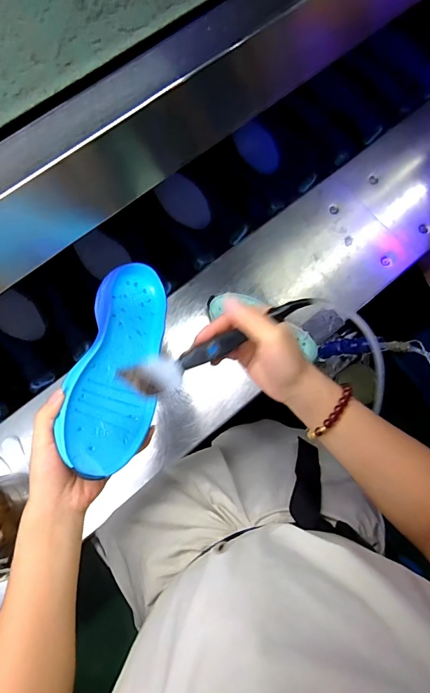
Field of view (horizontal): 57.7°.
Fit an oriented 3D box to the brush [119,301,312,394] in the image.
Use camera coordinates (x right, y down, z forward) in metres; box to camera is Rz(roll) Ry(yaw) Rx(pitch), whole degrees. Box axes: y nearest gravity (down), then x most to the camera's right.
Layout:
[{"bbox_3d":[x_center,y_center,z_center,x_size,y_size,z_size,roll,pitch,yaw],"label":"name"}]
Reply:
[{"bbox_3d":[0.005,-0.001,0.336,0.170,0.012,0.028,-25,78,-2],"label":"brush"}]

